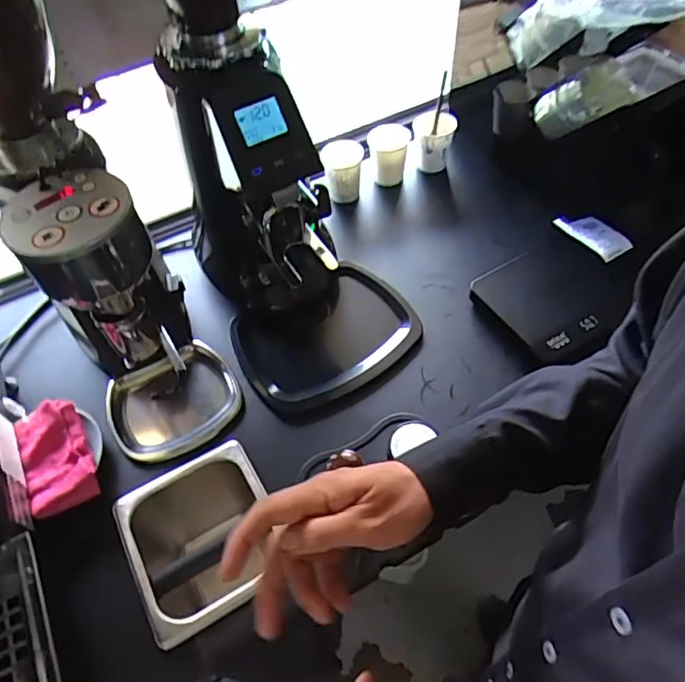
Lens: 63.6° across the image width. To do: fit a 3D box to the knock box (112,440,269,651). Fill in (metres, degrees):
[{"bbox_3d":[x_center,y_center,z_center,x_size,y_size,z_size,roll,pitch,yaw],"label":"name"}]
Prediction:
[{"bbox_3d":[-0.154,0.253,0.672,0.167,0.146,0.177,-29,58,-17],"label":"knock box"}]

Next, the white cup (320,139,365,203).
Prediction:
[{"bbox_3d":[0.001,-0.275,0.913,0.070,0.085,0.075,-5,55,-1],"label":"white cup"}]

